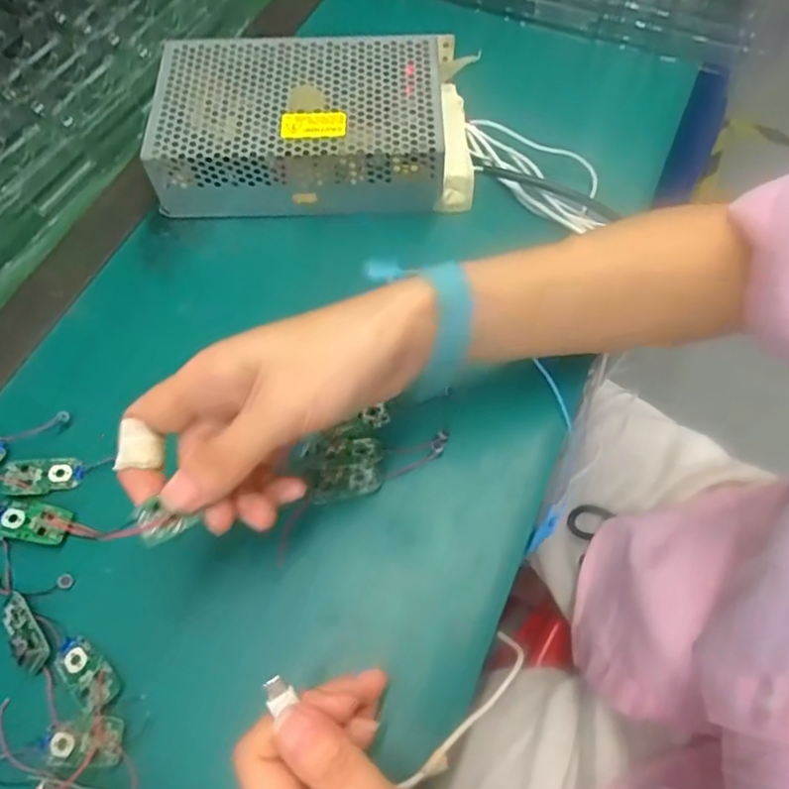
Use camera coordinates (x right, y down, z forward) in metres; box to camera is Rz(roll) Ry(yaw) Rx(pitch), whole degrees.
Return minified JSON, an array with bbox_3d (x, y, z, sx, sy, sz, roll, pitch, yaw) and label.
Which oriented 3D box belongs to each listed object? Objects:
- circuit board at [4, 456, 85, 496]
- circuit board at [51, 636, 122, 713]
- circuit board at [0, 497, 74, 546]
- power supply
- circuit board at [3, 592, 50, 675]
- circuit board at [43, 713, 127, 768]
[{"bbox_3d":[-0.186,0.043,0.333,0.036,0.009,0.020,-8,63,-3],"label":"circuit board"},{"bbox_3d":[-0.143,0.129,0.290,0.039,0.004,0.017,29,69,26],"label":"circuit board"},{"bbox_3d":[-0.184,0.065,0.320,0.038,0.007,0.019,10,64,6],"label":"circuit board"},{"bbox_3d":[-0.052,-0.180,0.413,0.199,0.041,0.110,-1,63,0],"label":"power supply"},{"bbox_3d":[-0.175,0.112,0.296,0.015,0.009,0.037,-34,67,-15],"label":"circuit board"},{"bbox_3d":[-0.136,0.151,0.274,0.036,0.004,0.020,-3,63,0],"label":"circuit board"}]

